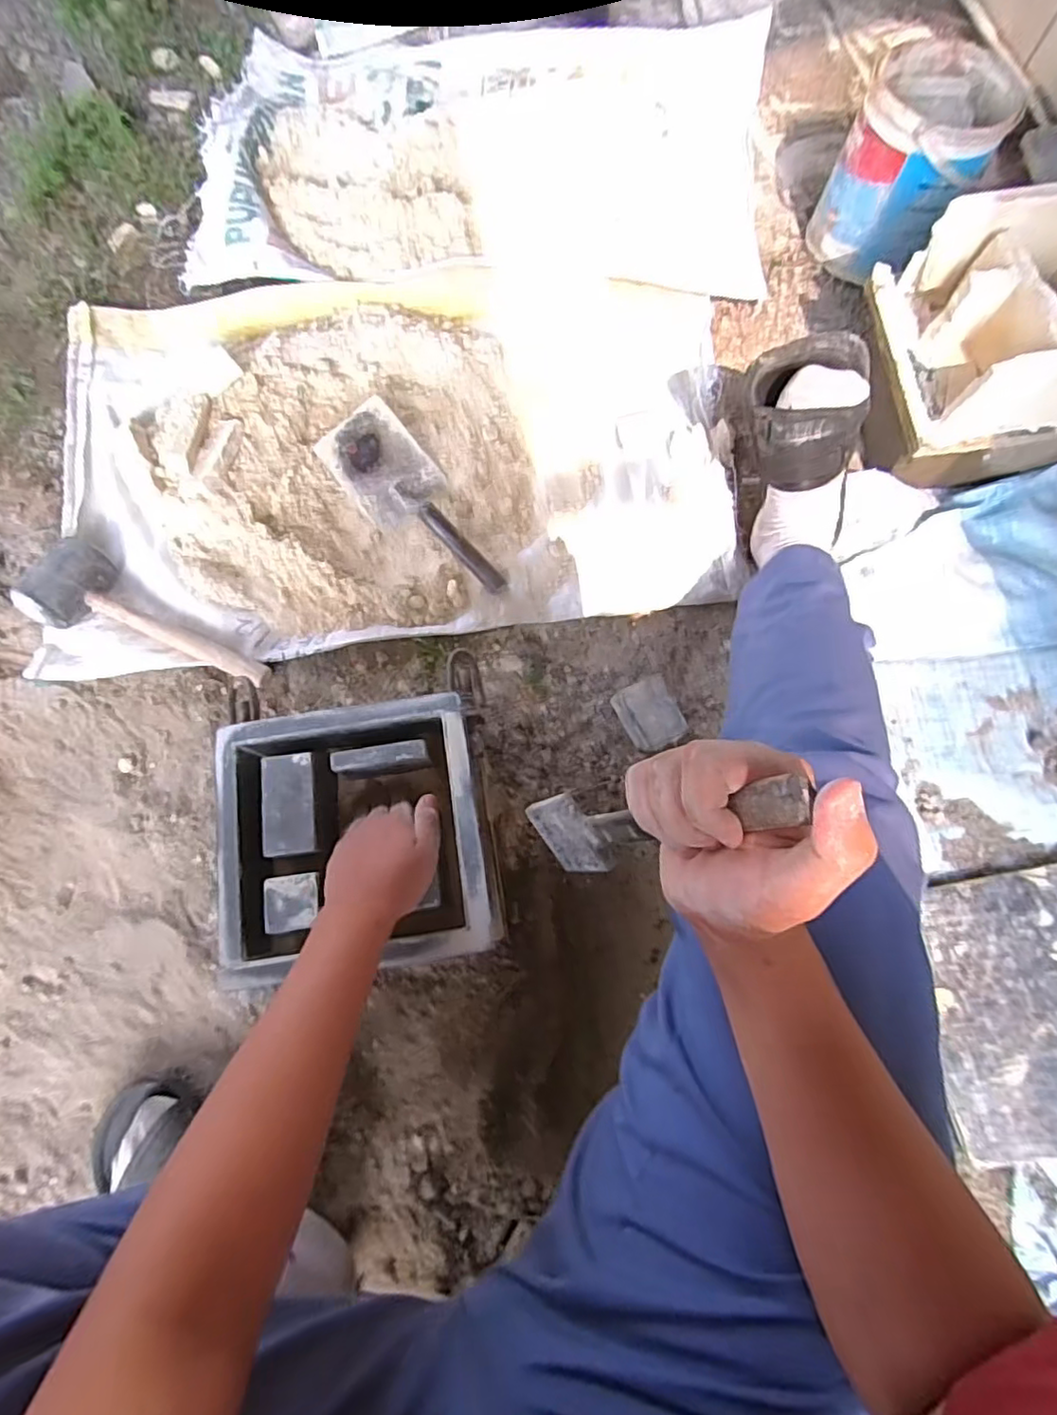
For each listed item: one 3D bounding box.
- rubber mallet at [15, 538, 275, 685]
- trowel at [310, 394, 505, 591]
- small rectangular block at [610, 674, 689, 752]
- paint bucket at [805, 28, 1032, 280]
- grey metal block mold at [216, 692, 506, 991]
[{"bbox_3d":[-0.435,-0.088,0.716,0.282,0.077,0.103,27,78,5],"label":"rubber mallet"},{"bbox_3d":[-0.129,-0.249,0.764,0.107,0.045,0.282,-43,81,-10],"label":"trowel"},{"bbox_3d":[0.140,0.009,0.720,0.059,0.050,0.074,-26,79,-7],"label":"small rectangular block"},{"bbox_3d":[0.500,-0.719,0.832,0.171,0.194,0.180,29,78,5],"label":"paint bucket"},{"bbox_3d":[-0.167,0.125,0.612,0.240,0.106,0.238,-8,77,-3],"label":"grey metal block mold"}]

